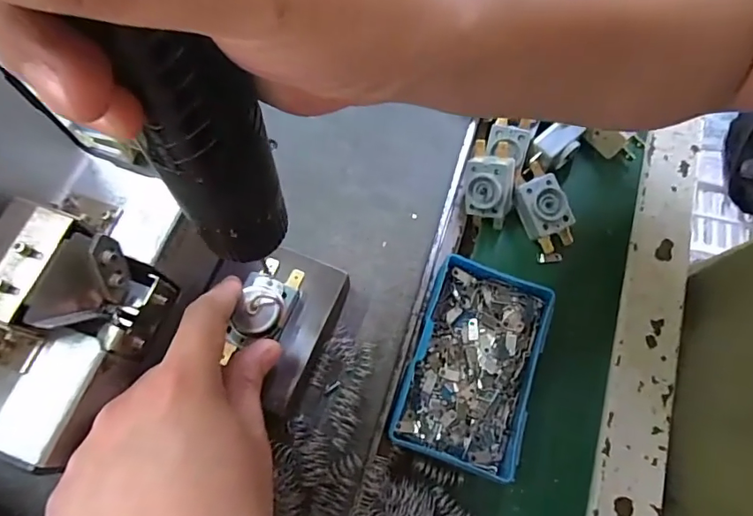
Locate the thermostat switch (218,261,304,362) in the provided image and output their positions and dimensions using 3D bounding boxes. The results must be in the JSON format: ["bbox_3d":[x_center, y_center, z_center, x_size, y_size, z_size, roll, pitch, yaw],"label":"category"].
[{"bbox_3d":[-0.057,0.025,0.249,0.026,0.016,0.052,19,70,5],"label":"thermostat switch"}]

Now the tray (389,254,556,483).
[{"bbox_3d":[0.058,0.062,0.293,0.070,0.026,0.114,19,70,5],"label":"tray"}]

